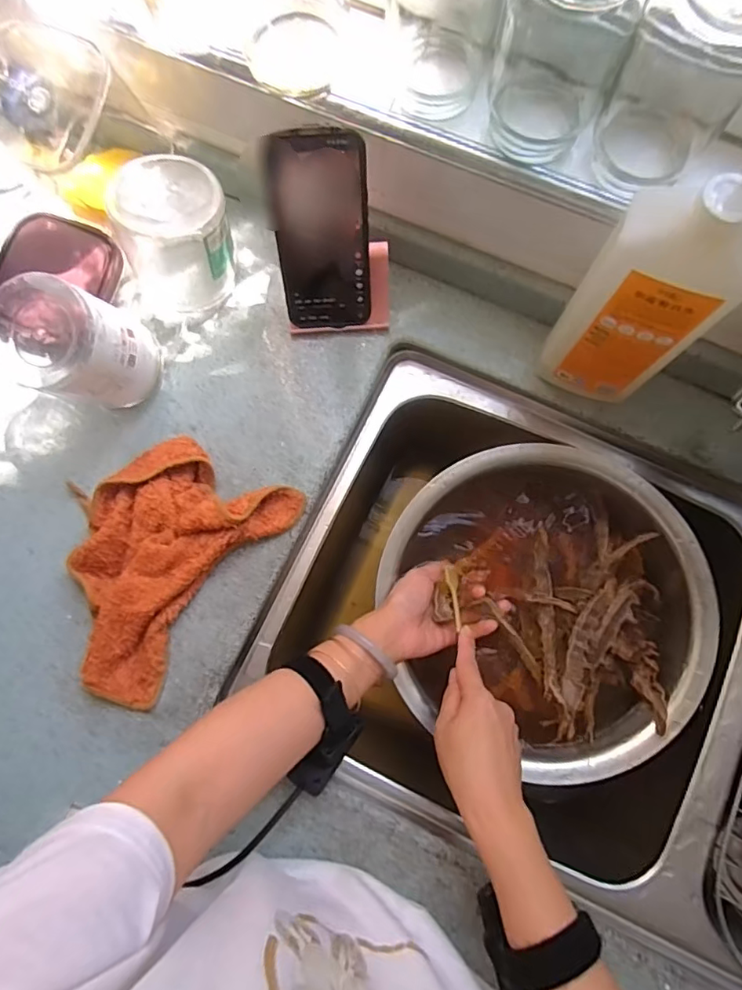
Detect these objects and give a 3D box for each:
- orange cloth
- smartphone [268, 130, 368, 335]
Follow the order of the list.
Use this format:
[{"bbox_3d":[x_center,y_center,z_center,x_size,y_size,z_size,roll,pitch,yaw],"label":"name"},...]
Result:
[{"bbox_3d":[-0.187,0.051,0.470,0.148,0.035,0.220,37,80,8],"label":"orange cloth"},{"bbox_3d":[-0.040,-0.215,0.456,0.076,0.158,0.007,-3,49,-1],"label":"smartphone"}]

